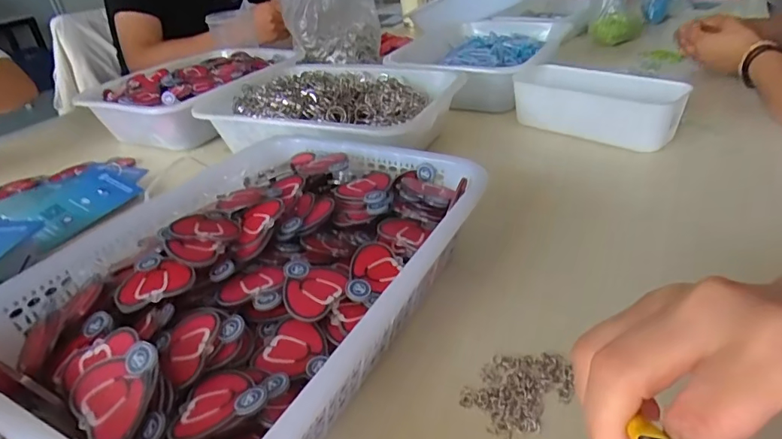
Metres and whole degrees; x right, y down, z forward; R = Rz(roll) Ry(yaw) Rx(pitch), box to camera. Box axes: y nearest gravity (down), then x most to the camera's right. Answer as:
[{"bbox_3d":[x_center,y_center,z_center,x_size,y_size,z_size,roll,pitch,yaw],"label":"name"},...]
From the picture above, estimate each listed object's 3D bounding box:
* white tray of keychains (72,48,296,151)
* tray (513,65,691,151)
[{"bbox_3d":[-0.325,-0.219,0.839,0.258,0.078,0.327,8,34,20],"label":"white tray of keychains"},{"bbox_3d":[0.279,-0.158,0.667,0.206,0.070,0.103,21,40,35],"label":"tray"}]

